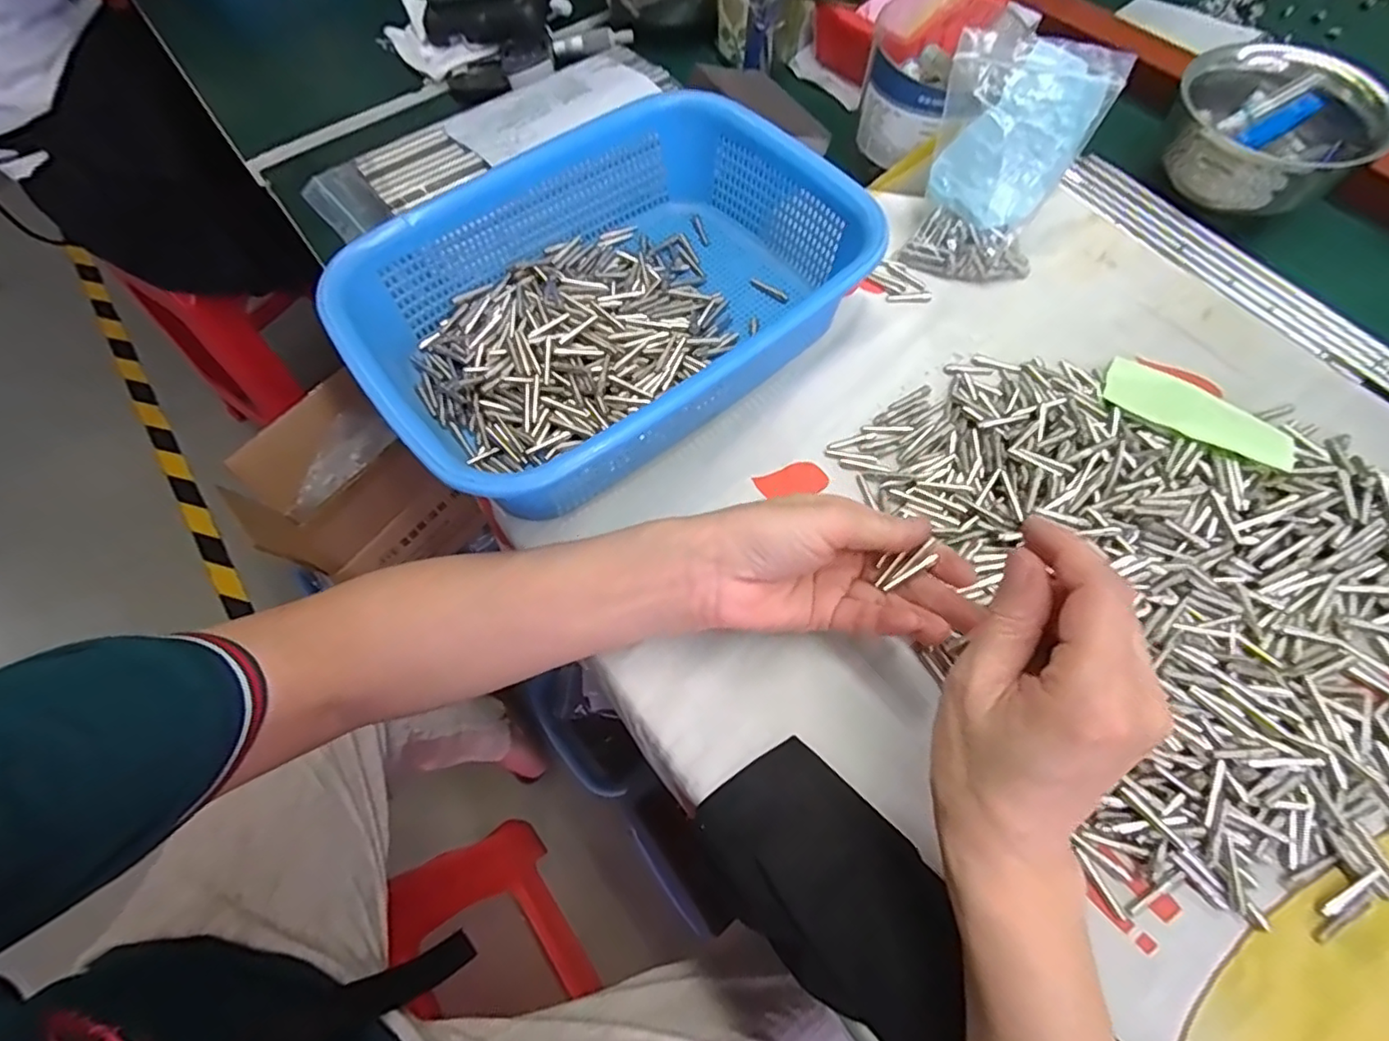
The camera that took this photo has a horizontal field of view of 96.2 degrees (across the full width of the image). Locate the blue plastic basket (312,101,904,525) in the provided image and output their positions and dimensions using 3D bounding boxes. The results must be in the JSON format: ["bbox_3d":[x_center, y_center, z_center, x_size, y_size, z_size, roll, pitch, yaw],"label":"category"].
[{"bbox_3d":[-0.045,-0.131,0.373,0.269,0.074,0.205,-35,66,-14],"label":"blue plastic basket"}]

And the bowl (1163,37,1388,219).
[{"bbox_3d":[0.390,-0.268,0.430,0.114,0.078,0.114,-1,63,3],"label":"bowl"}]

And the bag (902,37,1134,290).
[{"bbox_3d":[0.194,-0.224,0.396,0.090,0.130,0.035,16,37,8],"label":"bag"}]

